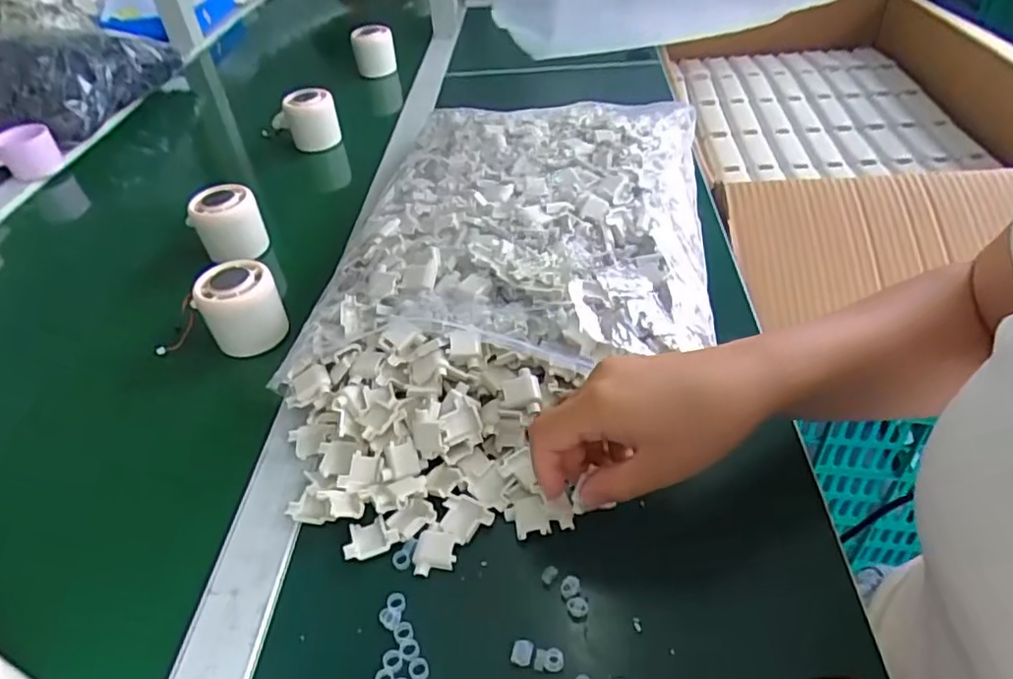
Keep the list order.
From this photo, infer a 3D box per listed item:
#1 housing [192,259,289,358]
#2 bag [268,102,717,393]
[{"bbox_3d":[-0.201,-0.026,0.486,0.056,0.052,0.054,-3,42,2],"label":"housing"},{"bbox_3d":[0.020,-0.105,0.530,0.279,0.066,0.373,2,43,8],"label":"bag"}]

